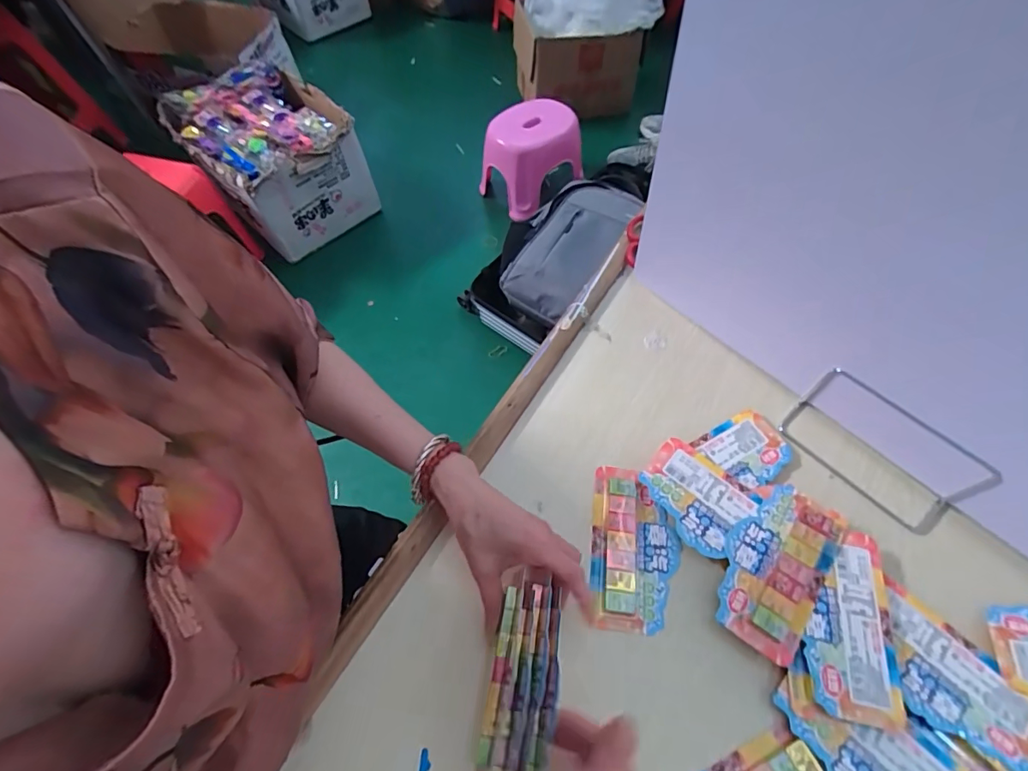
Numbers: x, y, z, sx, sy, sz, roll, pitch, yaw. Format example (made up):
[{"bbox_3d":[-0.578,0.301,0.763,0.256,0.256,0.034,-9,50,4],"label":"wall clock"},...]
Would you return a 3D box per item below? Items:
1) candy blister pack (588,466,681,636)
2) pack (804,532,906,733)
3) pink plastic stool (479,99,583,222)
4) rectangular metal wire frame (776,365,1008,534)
[{"bbox_3d":[0.111,0.147,0.443,0.077,0.011,0.143,6,59,5],"label":"candy blister pack"},{"bbox_3d":[0.275,0.194,0.400,0.066,0.013,0.143,10,60,8],"label":"pack"},{"bbox_3d":[0.066,-0.738,1.556,0.292,0.252,0.235,-33,64,-15],"label":"pink plastic stool"},{"bbox_3d":[0.343,0.059,0.447,0.052,0.068,0.157,-38,65,-19],"label":"rectangular metal wire frame"}]

